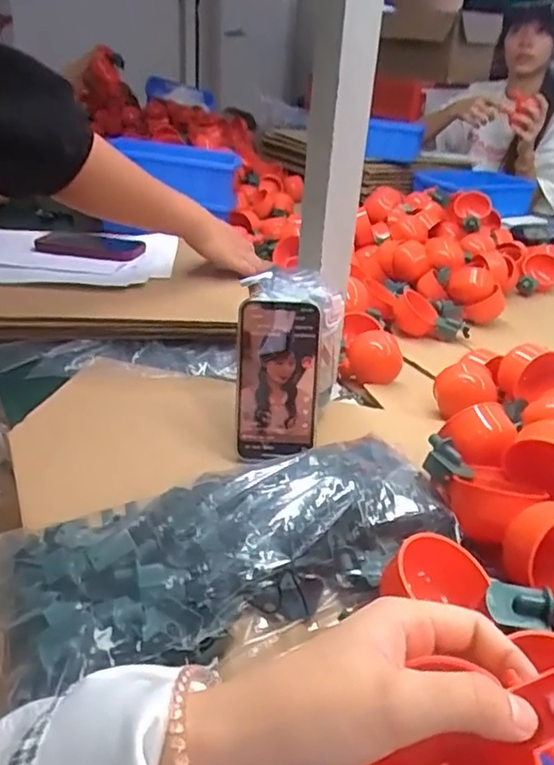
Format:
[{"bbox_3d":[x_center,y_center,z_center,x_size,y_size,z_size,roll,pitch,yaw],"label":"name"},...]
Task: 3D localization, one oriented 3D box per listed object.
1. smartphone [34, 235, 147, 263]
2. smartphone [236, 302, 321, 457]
[{"bbox_3d":[-0.285,-0.209,0.914,0.159,0.013,0.076,7,30,8],"label":"smartphone"},{"bbox_3d":[0.001,-0.001,0.535,0.070,0.139,0.014,2,9,-1],"label":"smartphone"}]

